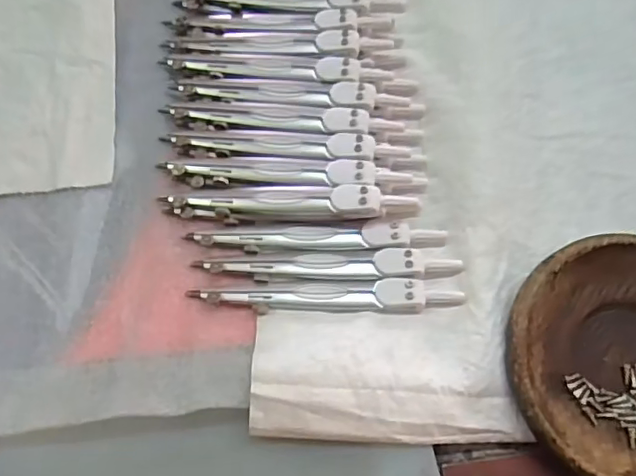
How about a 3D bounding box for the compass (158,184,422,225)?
[{"bbox_3d":[-0.014,-0.017,0.281,0.127,0.018,0.015,2,70,0],"label":"compass"}]

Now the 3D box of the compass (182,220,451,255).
[{"bbox_3d":[0.000,-0.001,0.281,0.127,0.005,0.014,-1,70,-1],"label":"compass"}]

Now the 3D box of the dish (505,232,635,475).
[{"bbox_3d":[0.142,0.055,0.257,0.110,0.015,0.110,0,70,0],"label":"dish"}]

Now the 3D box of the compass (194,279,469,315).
[{"bbox_3d":[0.004,0.028,0.268,0.128,0.007,0.015,0,70,0],"label":"compass"}]

